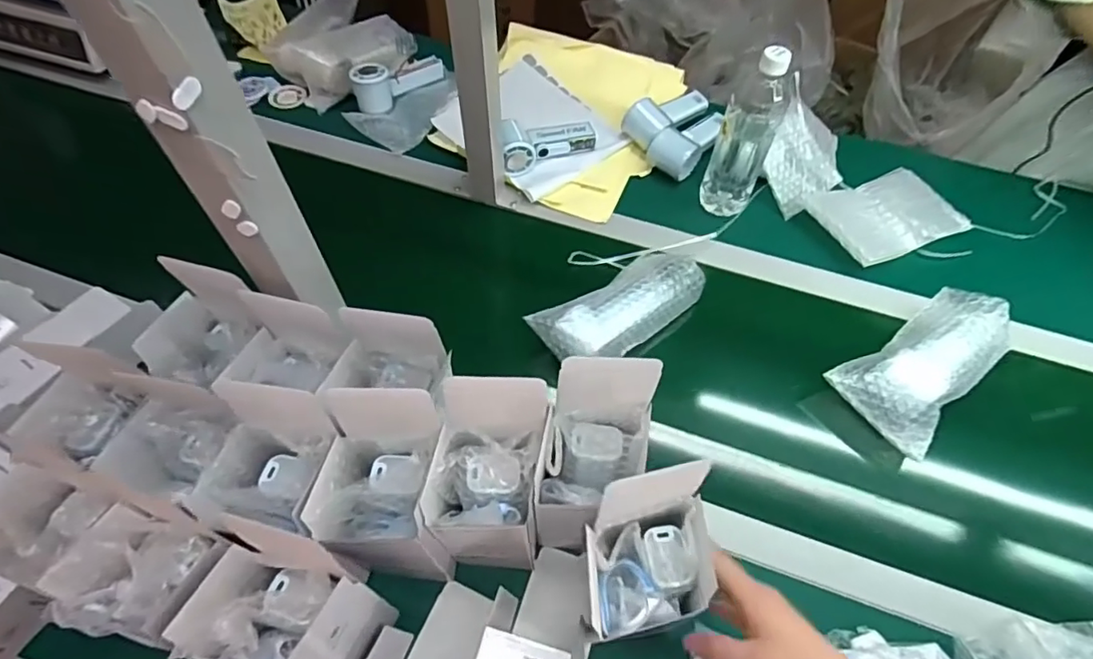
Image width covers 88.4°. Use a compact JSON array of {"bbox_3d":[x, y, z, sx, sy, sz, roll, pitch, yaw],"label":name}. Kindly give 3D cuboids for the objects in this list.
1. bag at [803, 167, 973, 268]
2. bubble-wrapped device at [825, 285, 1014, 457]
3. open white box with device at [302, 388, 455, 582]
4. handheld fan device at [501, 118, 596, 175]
[{"bbox_3d":[0.452,-0.156,0.756,0.190,0.021,0.127,-18,59,-16],"label":"bag"},{"bbox_3d":[0.417,0.033,0.610,0.199,0.047,0.107,-35,65,-19],"label":"bubble-wrapped device"},{"bbox_3d":[-0.113,0.110,0.394,0.089,0.120,0.100,3,59,2],"label":"open white box with device"},{"bbox_3d":[-0.003,-0.270,0.804,0.145,0.061,0.063,-24,62,-14],"label":"handheld fan device"}]

